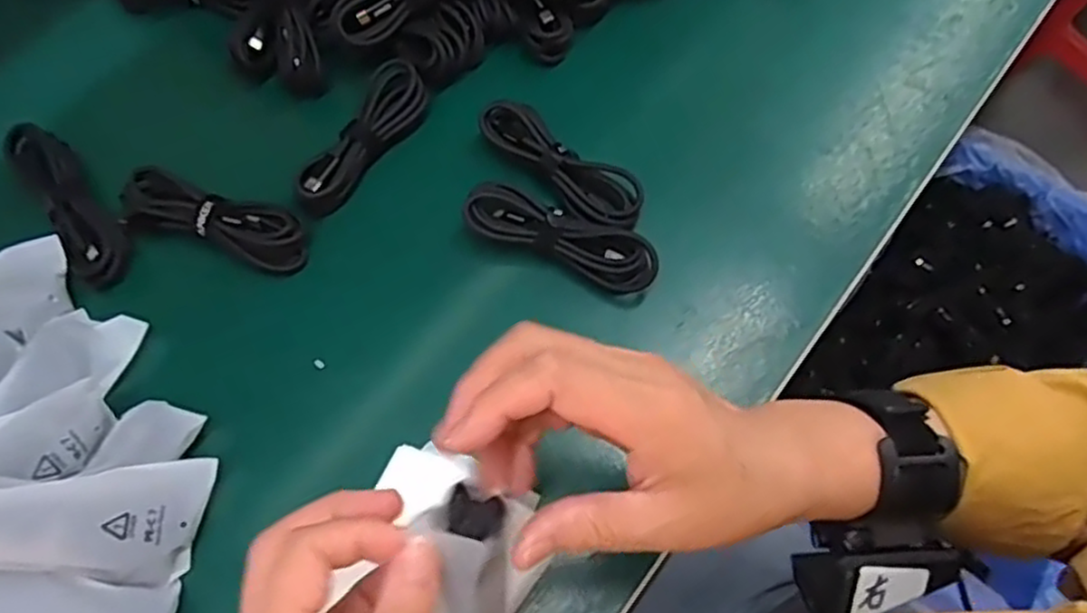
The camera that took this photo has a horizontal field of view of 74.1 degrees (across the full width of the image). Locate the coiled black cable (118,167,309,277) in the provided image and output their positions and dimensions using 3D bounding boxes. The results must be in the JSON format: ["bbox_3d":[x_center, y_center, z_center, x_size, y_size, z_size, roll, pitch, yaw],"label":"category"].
[{"bbox_3d":[-0.192,-0.049,0.418,0.110,0.019,0.034,16,67,6],"label":"coiled black cable"}]

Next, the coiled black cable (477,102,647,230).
[{"bbox_3d":[0.009,-0.085,0.427,0.111,0.018,0.032,38,71,14],"label":"coiled black cable"}]

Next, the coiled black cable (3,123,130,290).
[{"bbox_3d":[-0.277,-0.061,0.420,0.034,0.023,0.107,-32,71,-13],"label":"coiled black cable"}]

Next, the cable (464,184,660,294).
[{"bbox_3d":[0.010,-0.040,0.411,0.111,0.021,0.031,21,68,8],"label":"cable"}]

